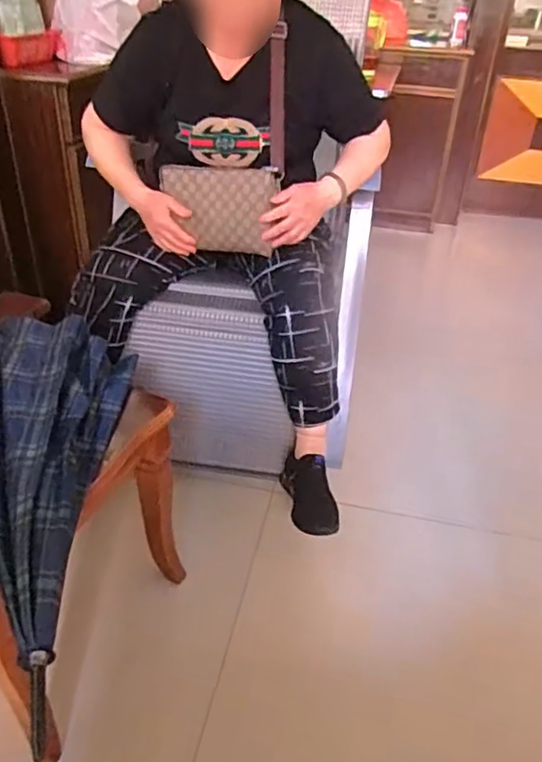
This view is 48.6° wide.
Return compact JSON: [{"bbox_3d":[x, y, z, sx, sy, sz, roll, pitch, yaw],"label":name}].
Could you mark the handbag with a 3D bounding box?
[{"bbox_3d":[-0.108,-0.354,1.242,0.236,0.168,0.034,8,18,10],"label":"handbag"}]

